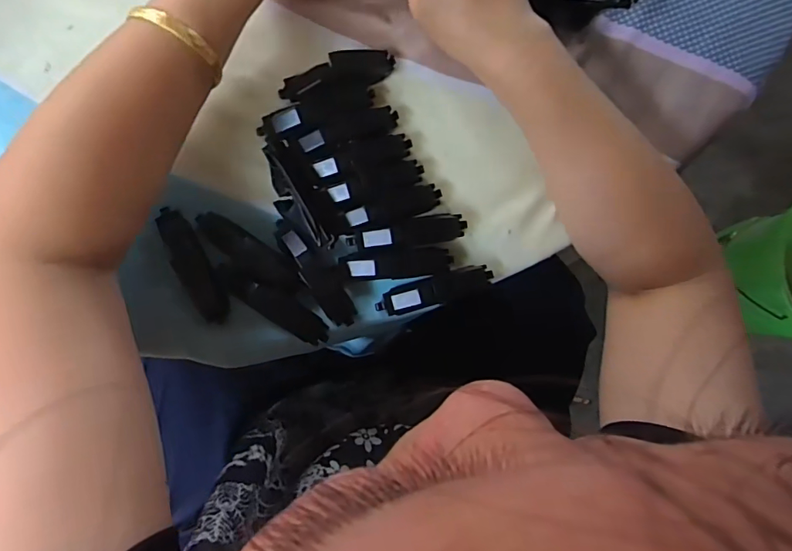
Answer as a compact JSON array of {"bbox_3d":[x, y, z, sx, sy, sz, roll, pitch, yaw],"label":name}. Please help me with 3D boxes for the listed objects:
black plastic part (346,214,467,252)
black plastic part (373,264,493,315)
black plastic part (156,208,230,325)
[{"bbox_3d":[0.009,-0.029,0.330,0.081,0.014,0.020,-12,87,-9],"label":"black plastic part"},{"bbox_3d":[0.028,0.010,0.329,0.080,0.023,0.019,-18,88,-9],"label":"black plastic part"},{"bbox_3d":[-0.130,-0.007,0.309,0.018,0.014,0.080,-28,90,-9],"label":"black plastic part"}]

